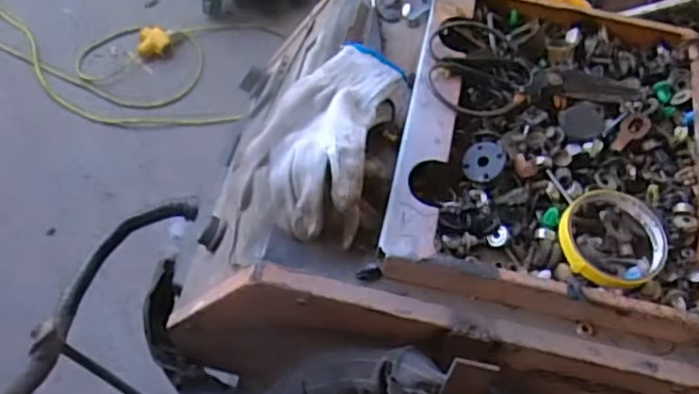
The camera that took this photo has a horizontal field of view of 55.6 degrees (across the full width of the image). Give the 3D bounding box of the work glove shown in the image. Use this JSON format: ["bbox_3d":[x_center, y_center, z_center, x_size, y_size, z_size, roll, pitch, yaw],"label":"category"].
[{"bbox_3d":[-0.023,-0.056,0.550,0.100,0.063,0.182,15,59,6],"label":"work glove"}]

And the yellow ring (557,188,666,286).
[{"bbox_3d":[0.209,0.031,0.526,0.085,0.012,0.080,-13,60,-11],"label":"yellow ring"}]

